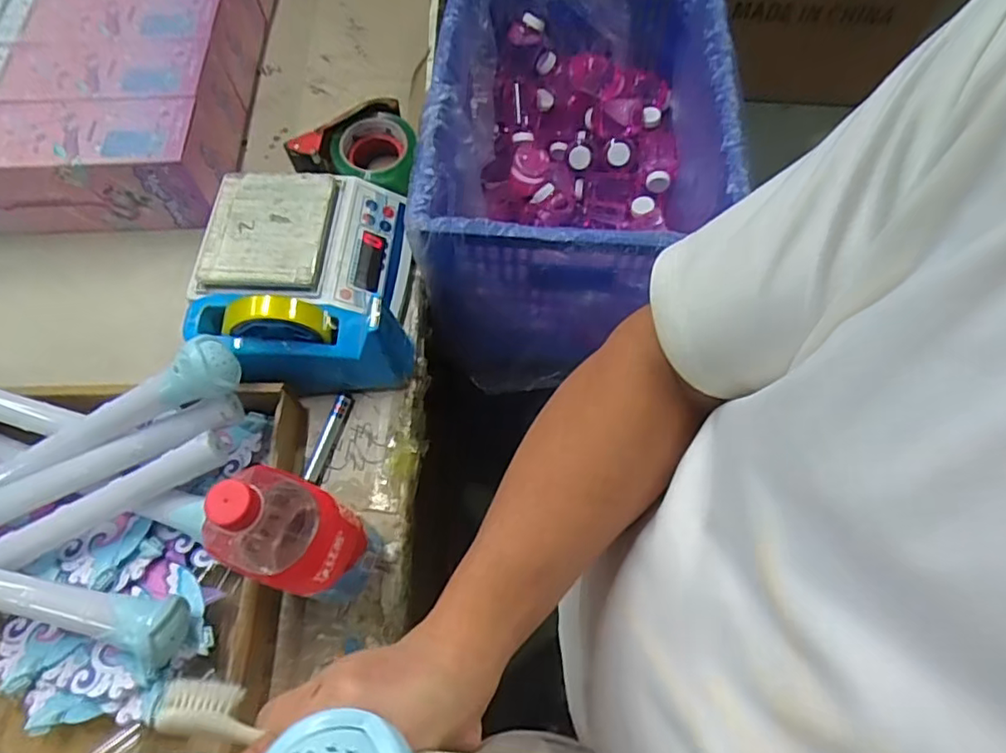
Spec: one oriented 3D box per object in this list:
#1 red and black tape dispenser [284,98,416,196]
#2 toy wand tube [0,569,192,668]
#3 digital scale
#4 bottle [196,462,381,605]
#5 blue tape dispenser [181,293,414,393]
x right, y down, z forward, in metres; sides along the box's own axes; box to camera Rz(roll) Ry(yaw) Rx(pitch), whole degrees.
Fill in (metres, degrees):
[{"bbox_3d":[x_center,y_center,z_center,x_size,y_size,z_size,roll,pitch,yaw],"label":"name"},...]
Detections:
[{"bbox_3d":[-0.180,-0.268,0.737,0.144,0.070,0.100,-10,64,-4],"label":"red and black tape dispenser"},{"bbox_3d":[-0.411,0.180,0.499,0.311,0.054,0.050,11,65,6],"label":"toy wand tube"},{"bbox_3d":[-0.217,-0.146,0.680,0.227,0.070,0.167,1,64,1],"label":"digital scale"},{"bbox_3d":[-0.164,0.120,0.479,0.094,0.216,0.087,0,64,0],"label":"bottle"},{"bbox_3d":[-0.200,-0.038,0.606,0.205,0.115,0.075,-3,64,-1],"label":"blue tape dispenser"}]

